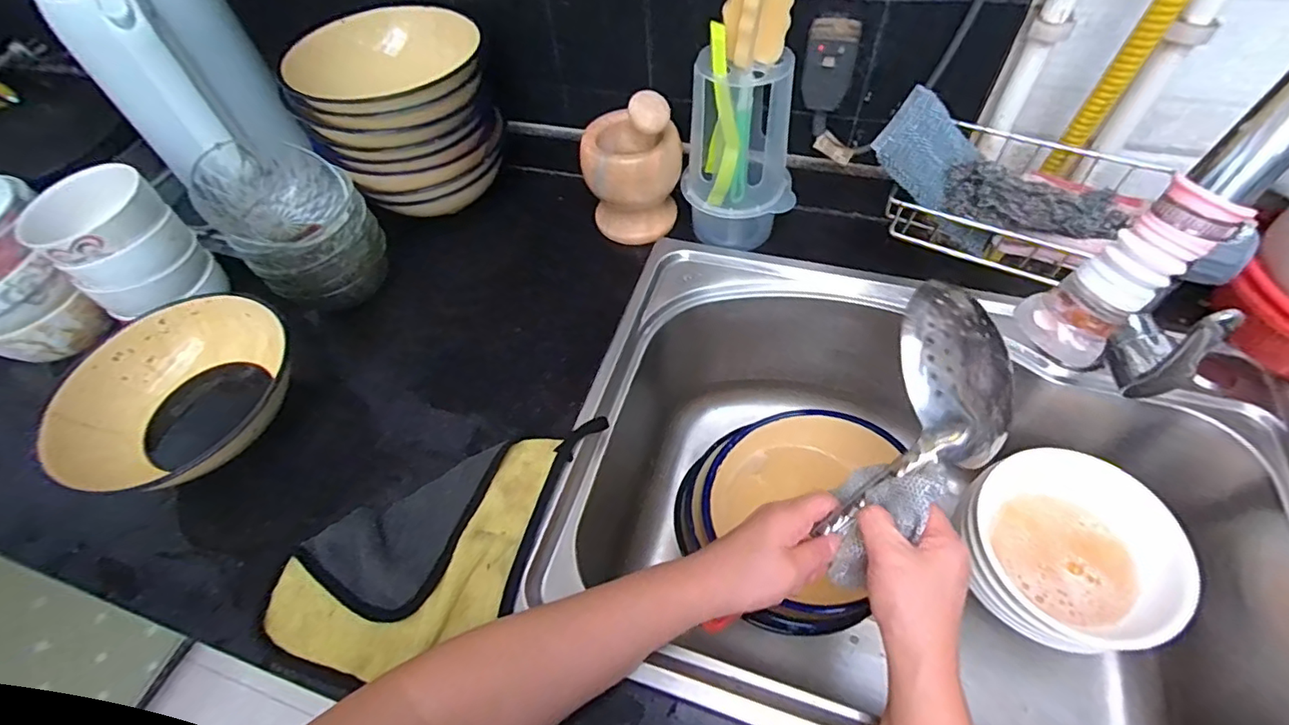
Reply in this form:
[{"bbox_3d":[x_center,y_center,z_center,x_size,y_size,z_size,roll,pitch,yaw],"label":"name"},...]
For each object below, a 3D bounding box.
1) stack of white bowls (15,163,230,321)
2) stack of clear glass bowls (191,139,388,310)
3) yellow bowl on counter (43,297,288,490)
[{"bbox_3d":[-0.495,-0.104,0.536,0.103,0.128,0.099,30,62,23],"label":"stack of white bowls"},{"bbox_3d":[-0.340,-0.132,0.551,0.119,0.126,0.131,-39,61,-21],"label":"stack of clear glass bowls"},{"bbox_3d":[-0.386,0.033,0.495,0.180,0.089,0.168,-2,55,3],"label":"yellow bowl on counter"}]

